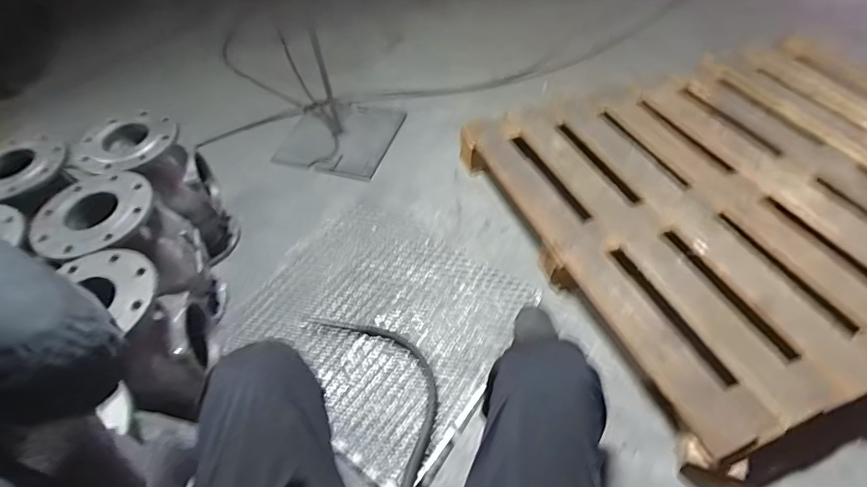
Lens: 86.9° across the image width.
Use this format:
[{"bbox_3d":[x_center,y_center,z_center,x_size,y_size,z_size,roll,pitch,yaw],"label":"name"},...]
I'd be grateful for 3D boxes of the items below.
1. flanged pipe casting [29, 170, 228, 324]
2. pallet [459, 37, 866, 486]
[{"bbox_3d":[-0.628,0.046,1.008,0.212,0.358,0.210,-20,53,-10],"label":"flanged pipe casting"},{"bbox_3d":[0.899,-0.142,1.221,1.326,0.155,1.034,-21,53,-10],"label":"pallet"}]

